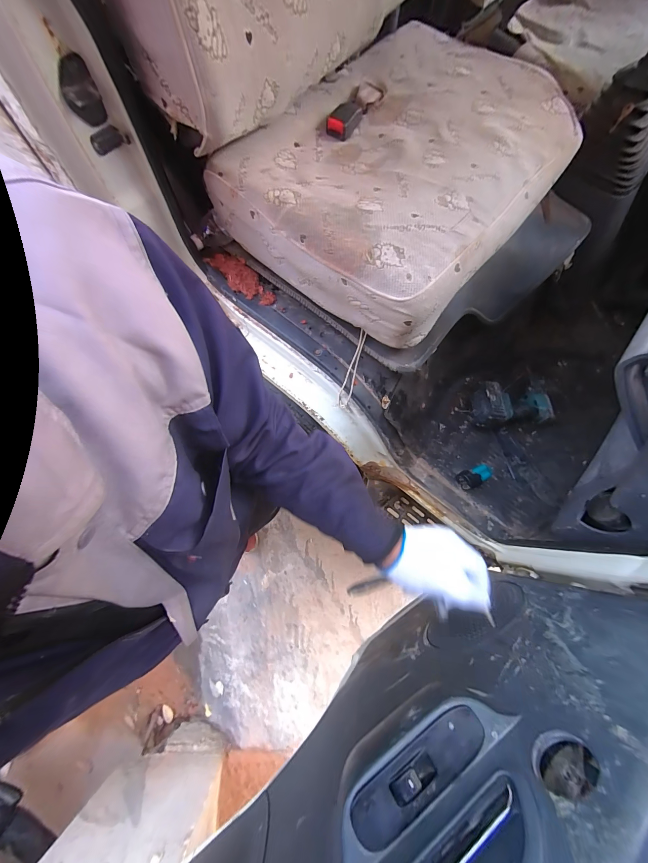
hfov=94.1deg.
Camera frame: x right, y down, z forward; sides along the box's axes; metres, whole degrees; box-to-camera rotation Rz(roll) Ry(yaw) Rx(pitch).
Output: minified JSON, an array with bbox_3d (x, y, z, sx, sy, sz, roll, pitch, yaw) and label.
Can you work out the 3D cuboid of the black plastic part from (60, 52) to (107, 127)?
[{"bbox_3d":[-0.343,-0.478,0.430,0.047,0.064,0.028,-30,76,-9],"label":"black plastic part"}]

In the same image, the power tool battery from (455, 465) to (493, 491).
[{"bbox_3d":[0.410,0.119,0.807,0.099,0.042,0.051,-21,75,-6],"label":"power tool battery"}]

